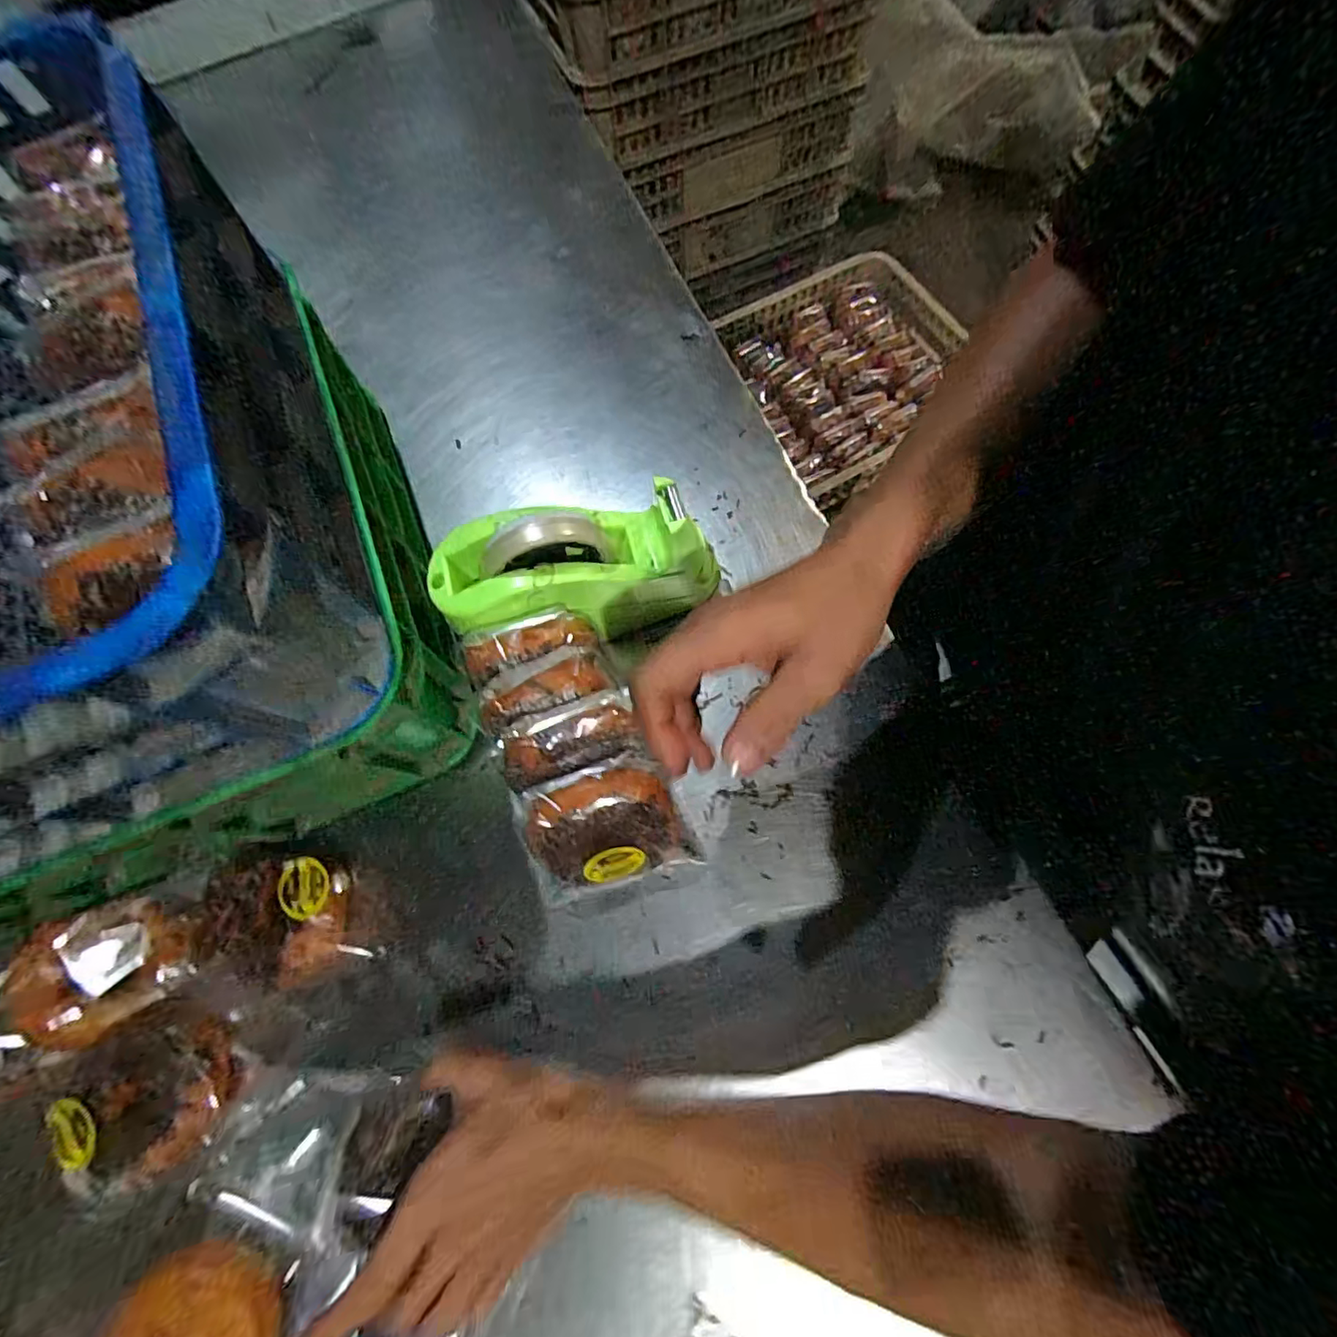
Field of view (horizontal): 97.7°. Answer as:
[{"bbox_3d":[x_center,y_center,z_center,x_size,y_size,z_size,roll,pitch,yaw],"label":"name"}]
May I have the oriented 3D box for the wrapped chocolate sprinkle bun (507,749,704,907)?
[{"bbox_3d":[-0.041,0.109,0.392,0.108,0.079,0.076,-17,72,-4],"label":"wrapped chocolate sprinkle bun"}]

